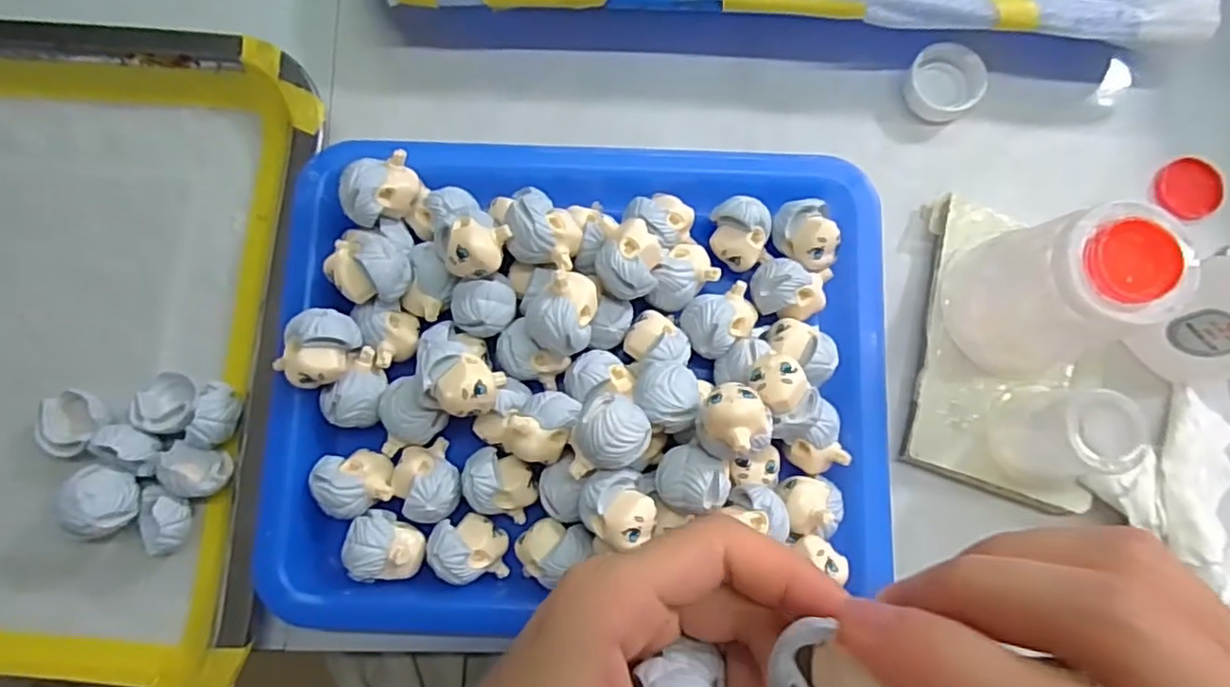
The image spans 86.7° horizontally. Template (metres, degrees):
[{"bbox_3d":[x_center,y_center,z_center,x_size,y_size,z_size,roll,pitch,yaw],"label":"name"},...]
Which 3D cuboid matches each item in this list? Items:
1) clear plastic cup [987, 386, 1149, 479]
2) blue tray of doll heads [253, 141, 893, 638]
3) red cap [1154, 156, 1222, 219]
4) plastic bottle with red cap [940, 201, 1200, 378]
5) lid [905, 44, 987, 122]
[{"bbox_3d":[0.158,0.031,0.231,0.030,0.037,0.032,0,82,1],"label":"clear plastic cup"},{"bbox_3d":[-0.012,0.011,0.238,0.217,0.046,0.178,1,82,1],"label":"blue tray of doll heads"},{"bbox_3d":[0.240,-0.065,0.271,0.026,0.004,0.025,0,82,1],"label":"red cap"},{"bbox_3d":[0.154,-0.018,0.229,0.047,0.069,0.051,0,82,1],"label":"plastic bottle with red cap"},{"bbox_3d":[0.138,-0.110,0.275,0.030,0.010,0.029,0,82,1],"label":"lid"}]

